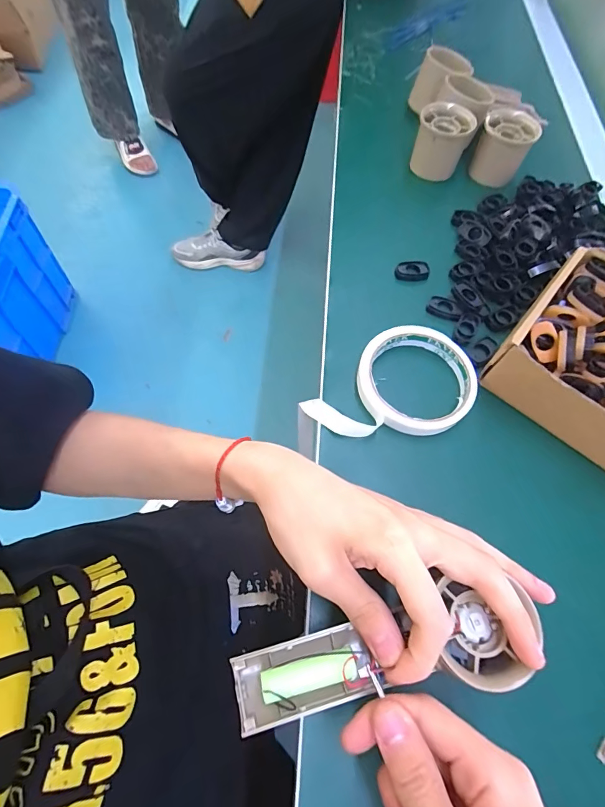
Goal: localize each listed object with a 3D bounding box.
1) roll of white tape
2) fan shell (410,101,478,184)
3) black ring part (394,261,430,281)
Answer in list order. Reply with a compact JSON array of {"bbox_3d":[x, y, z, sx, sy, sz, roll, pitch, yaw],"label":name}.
[{"bbox_3d":[0.077,-0.010,0.316,0.124,0.015,0.091,-39,72,-19],"label":"roll of white tape"},{"bbox_3d":[0.152,-0.286,0.441,0.056,0.057,0.051,2,64,-4],"label":"fan shell"},{"bbox_3d":[0.106,-0.127,0.387,0.034,0.007,0.021,-9,65,-7],"label":"black ring part"}]

